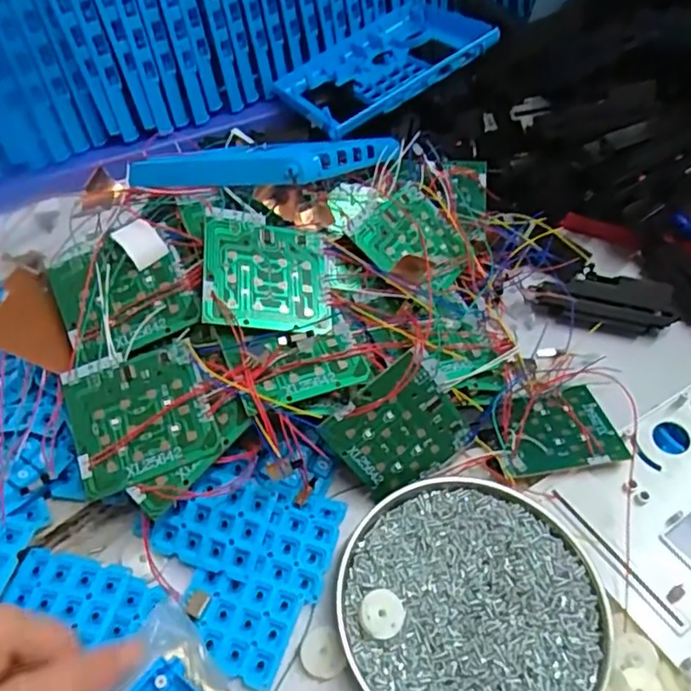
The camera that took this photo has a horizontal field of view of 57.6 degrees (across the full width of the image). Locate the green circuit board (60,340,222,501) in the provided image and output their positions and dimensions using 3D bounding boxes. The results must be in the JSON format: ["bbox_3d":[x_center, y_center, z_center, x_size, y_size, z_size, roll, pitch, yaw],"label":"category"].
[{"bbox_3d":[-0.110,0.036,0.333,0.074,0.006,0.071,-18,66,-3],"label":"green circuit board"}]

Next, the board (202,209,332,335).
[{"bbox_3d":[-0.044,-0.042,0.358,0.071,0.004,0.073,4,63,-20],"label":"board"}]

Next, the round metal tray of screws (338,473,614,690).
[{"bbox_3d":[0.066,0.134,0.327,0.129,0.013,0.139,1,52,-1],"label":"round metal tray of screws"}]

